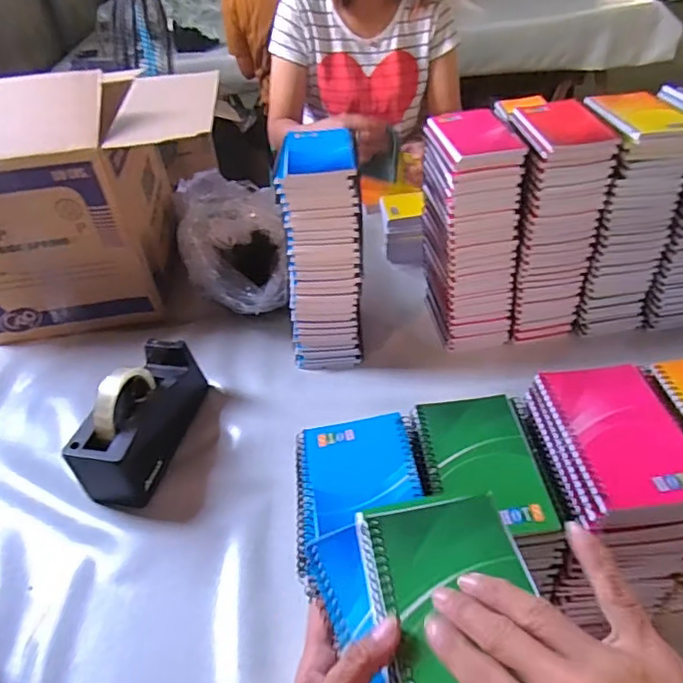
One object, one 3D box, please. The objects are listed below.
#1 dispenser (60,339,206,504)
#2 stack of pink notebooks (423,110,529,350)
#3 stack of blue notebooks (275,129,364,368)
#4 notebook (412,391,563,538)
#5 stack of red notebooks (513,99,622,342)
[{"bbox_3d":[-0.243,0.084,0.684,0.067,0.115,0.206,7,44,15],"label":"dispenser"},{"bbox_3d":[0.170,-0.144,0.743,0.103,0.265,0.145,-10,42,-3],"label":"stack of pink notebooks"},{"bbox_3d":[-0.019,-0.114,0.738,0.105,0.276,0.139,-2,42,6],"label":"stack of blue notebooks"},{"bbox_3d":[0.111,0.094,0.439,0.085,0.008,0.130,-7,42,1],"label":"notebook"},{"bbox_3d":[0.280,-0.157,0.747,0.105,0.285,0.130,-1,42,7],"label":"stack of red notebooks"}]

